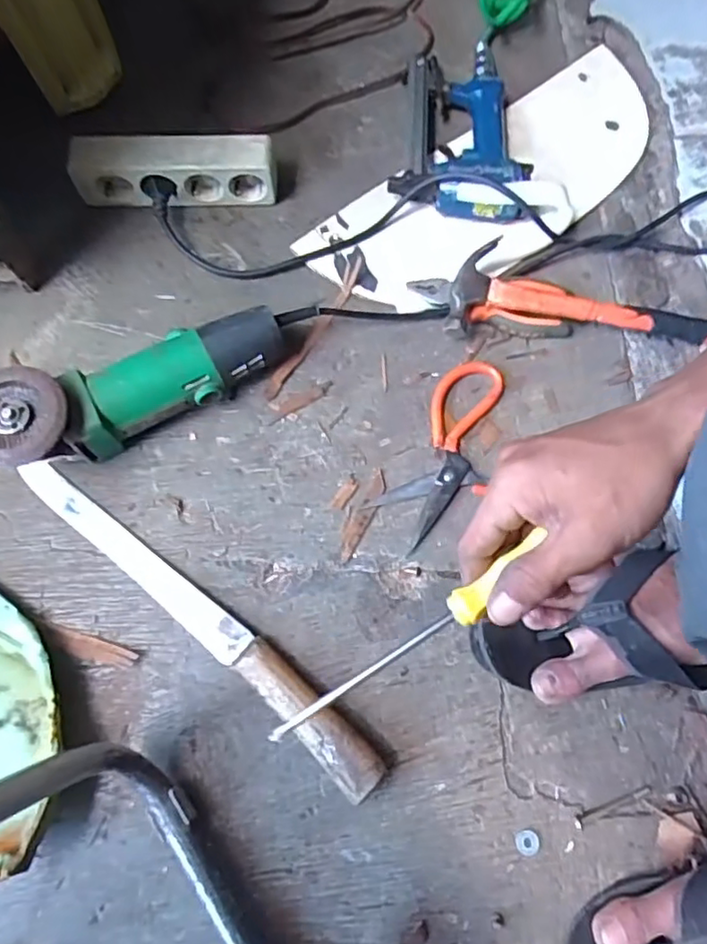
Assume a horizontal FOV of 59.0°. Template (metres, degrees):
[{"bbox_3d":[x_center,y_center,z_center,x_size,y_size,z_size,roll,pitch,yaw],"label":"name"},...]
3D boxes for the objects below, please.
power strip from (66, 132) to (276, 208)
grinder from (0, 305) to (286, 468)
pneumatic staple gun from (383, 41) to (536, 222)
[{"bbox_3d":[-0.178,-0.303,0.629,0.198,0.061,0.047,2,73,-1],"label":"power strip"},{"bbox_3d":[-0.184,-0.071,0.538,0.257,0.092,0.073,-25,75,-9],"label":"grinder"},{"bbox_3d":[0.122,-0.375,0.660,0.136,0.050,0.237,11,73,2],"label":"pneumatic staple gun"}]

